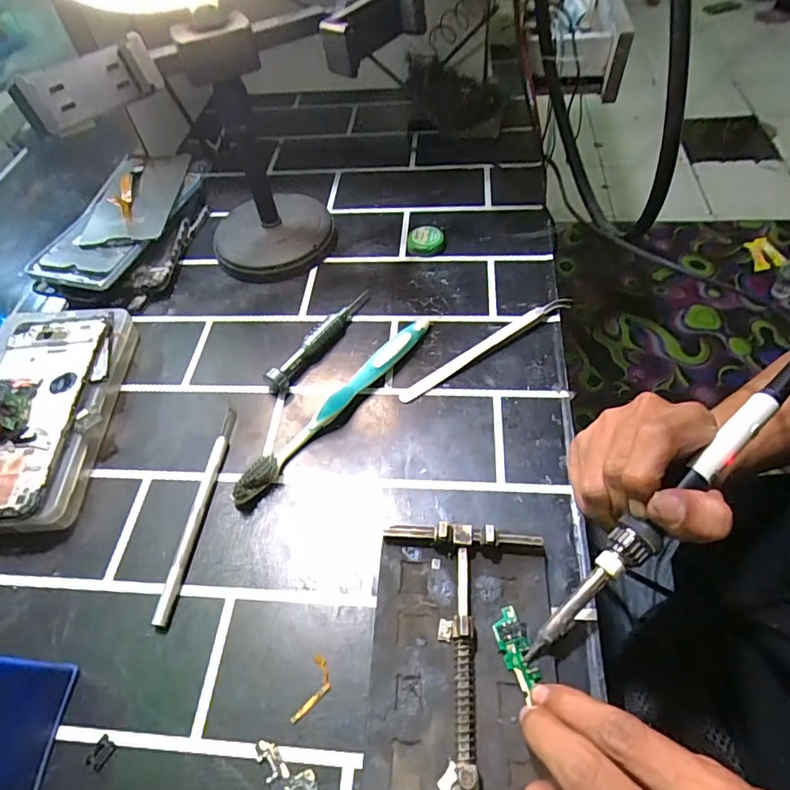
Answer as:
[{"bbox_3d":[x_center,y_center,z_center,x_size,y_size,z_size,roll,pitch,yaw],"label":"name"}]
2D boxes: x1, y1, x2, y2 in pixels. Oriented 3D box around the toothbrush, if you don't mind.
[{"bbox_3d":[-0.036,0.004,0.351,0.015,0.016,0.183,33,62,26],"label":"toothbrush"}]

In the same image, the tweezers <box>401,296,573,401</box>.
[{"bbox_3d":[0.067,-0.037,0.376,0.150,0.011,0.012,-30,56,-17],"label":"tweezers"}]

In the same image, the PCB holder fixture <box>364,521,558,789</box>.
[{"bbox_3d":[0.033,0.126,0.251,0.086,0.022,0.124,1,53,6],"label":"PCB holder fixture"}]

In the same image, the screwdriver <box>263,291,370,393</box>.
[{"bbox_3d":[-0.054,-0.044,0.388,0.018,0.017,0.111,24,59,21],"label":"screwdriver"}]

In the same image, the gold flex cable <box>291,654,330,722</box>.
[{"bbox_3d":[-0.040,0.145,0.255,0.012,0.004,0.031,14,55,15],"label":"gold flex cable"}]

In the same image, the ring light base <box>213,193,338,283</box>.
[{"bbox_3d":[-0.107,-0.141,0.462,0.105,0.030,0.094,-17,54,-8],"label":"ring light base"}]

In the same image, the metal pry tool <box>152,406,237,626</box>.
[{"bbox_3d":[-0.119,0.068,0.318,0.009,0.009,0.137,2,53,6],"label":"metal pry tool"}]

